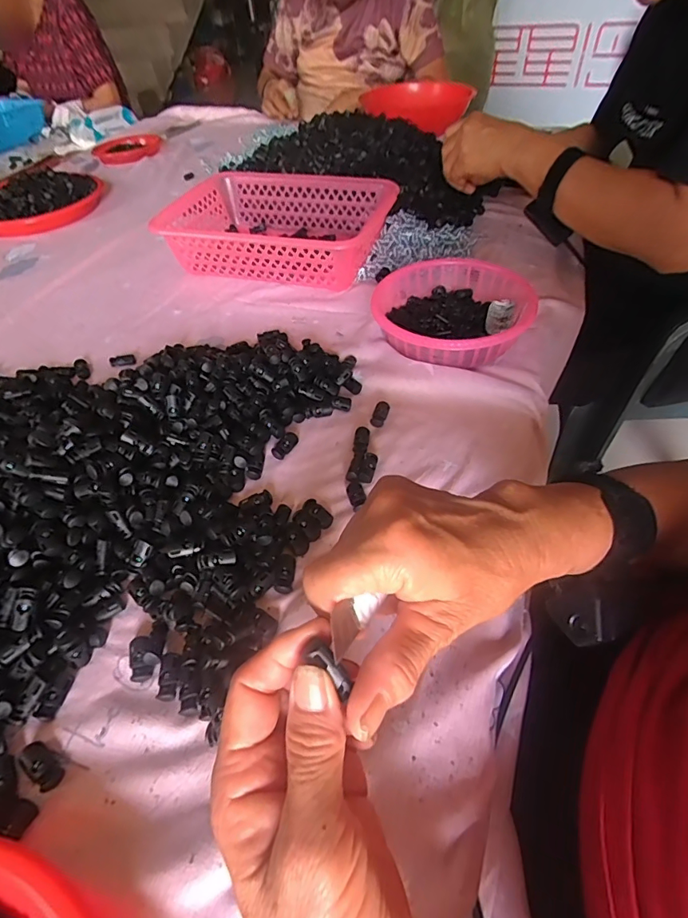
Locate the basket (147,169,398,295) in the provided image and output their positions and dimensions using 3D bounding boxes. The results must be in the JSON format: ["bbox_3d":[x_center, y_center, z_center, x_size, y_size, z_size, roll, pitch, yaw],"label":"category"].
[{"bbox_3d":[-0.098,-0.332,0.669,0.298,0.088,0.204,12,51,12],"label":"basket"}]

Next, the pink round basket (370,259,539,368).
[{"bbox_3d":[0.116,-0.162,0.516,0.157,0.048,0.167,-1,50,1],"label":"pink round basket"}]

